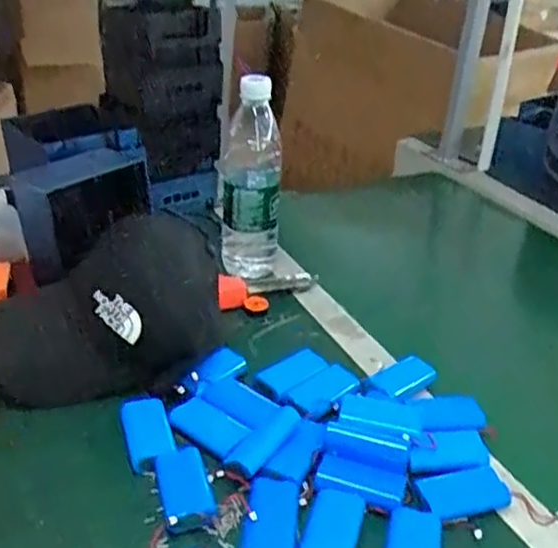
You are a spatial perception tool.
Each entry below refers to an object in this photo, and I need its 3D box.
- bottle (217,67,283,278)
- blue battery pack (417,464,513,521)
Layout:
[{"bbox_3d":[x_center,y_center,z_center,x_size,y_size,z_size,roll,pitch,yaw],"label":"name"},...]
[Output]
[{"bbox_3d":[-0.033,-0.111,0.827,0.067,0.235,0.067,2,27,-2],"label":"bottle"},{"bbox_3d":[0.141,0.170,0.548,0.070,0.016,0.041,-7,29,-18],"label":"blue battery pack"}]

